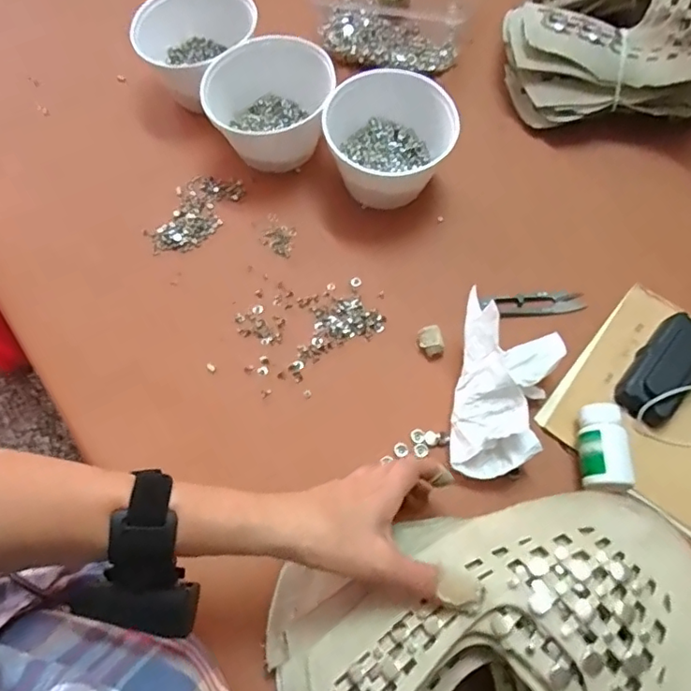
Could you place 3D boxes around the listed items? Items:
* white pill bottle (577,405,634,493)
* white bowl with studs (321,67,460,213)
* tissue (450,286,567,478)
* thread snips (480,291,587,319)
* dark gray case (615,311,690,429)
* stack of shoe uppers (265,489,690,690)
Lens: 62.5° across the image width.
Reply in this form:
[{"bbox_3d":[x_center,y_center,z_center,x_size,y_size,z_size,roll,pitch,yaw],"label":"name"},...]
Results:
[{"bbox_3d":[0.210,0.085,0.471,0.035,0.039,0.070,4,66,2],"label":"white pill bottle"},{"bbox_3d":[0.044,-0.205,0.577,0.130,0.080,0.115,-4,66,-2],"label":"white bowl with studs"},{"bbox_3d":[0.137,0.037,0.479,0.087,0.064,0.143,7,66,3],"label":"tissue"},{"bbox_3d":[0.179,-0.039,0.545,0.100,0.008,0.024,-7,66,-3],"label":"thread snips"},{"bbox_3d":[0.287,0.019,0.507,0.049,0.024,0.109,36,71,15],"label":"dark gray case"},{"bbox_3d":[0.092,0.218,0.362,0.266,0.095,0.205,-17,67,-7],"label":"stack of shoe uppers"}]

